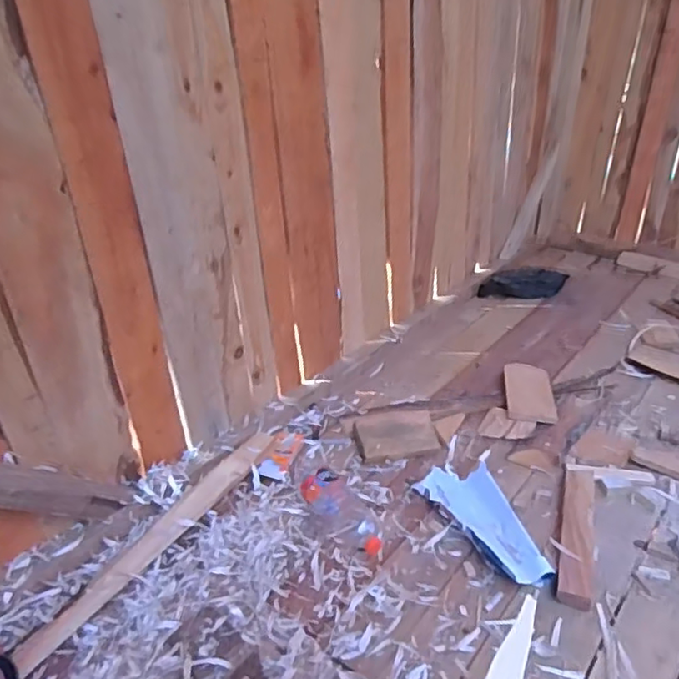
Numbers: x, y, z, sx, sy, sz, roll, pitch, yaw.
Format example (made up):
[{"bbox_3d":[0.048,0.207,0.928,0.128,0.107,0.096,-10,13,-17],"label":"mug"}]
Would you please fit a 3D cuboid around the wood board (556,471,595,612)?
[{"bbox_3d":[0.377,0.303,0.956,0.049,0.034,0.269,10,33,18],"label":"wood board"}]

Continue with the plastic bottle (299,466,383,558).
[{"bbox_3d":[0.012,0.267,0.968,0.076,0.063,0.167,-22,37,-30],"label":"plastic bottle"}]

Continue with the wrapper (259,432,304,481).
[{"bbox_3d":[-0.105,0.211,1.113,0.049,0.020,0.122,7,32,13],"label":"wrapper"}]

